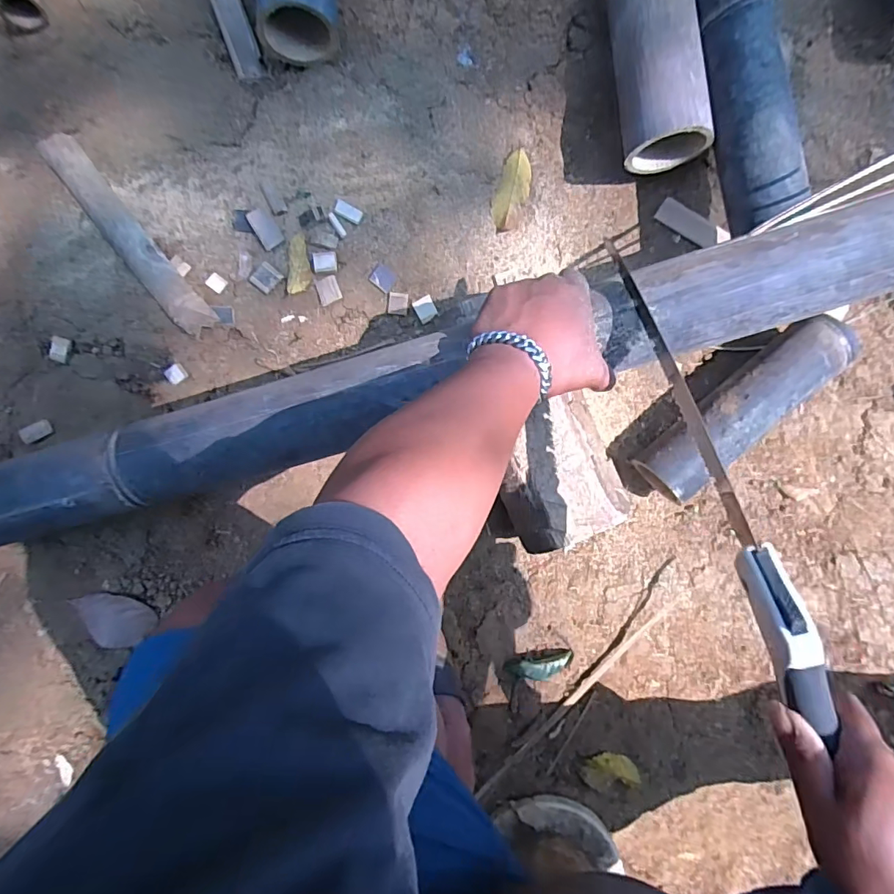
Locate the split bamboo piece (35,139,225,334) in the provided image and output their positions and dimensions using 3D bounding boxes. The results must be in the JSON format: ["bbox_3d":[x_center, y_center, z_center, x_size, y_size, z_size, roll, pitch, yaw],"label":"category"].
[{"bbox_3d":[-0.398,-0.265,0.607,0.043,0.025,0.305,-39,89,-1],"label":"split bamboo piece"}]

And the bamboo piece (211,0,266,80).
[{"bbox_3d":[-0.264,-0.521,0.619,0.035,0.013,0.102,-19,89,-1],"label":"bamboo piece"}]

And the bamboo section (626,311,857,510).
[{"bbox_3d":[0.354,-0.046,0.594,0.275,0.078,0.077,-40,92,2],"label":"bamboo section"}]

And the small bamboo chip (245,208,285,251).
[{"bbox_3d":[-0.229,-0.275,0.617,0.028,0.005,0.051,-33,89,-1],"label":"small bamboo chip"}]

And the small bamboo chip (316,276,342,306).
[{"bbox_3d":[-0.149,-0.198,0.619,0.029,0.004,0.031,-21,89,-1],"label":"small bamboo chip"}]

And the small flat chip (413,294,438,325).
[{"bbox_3d":[-0.027,-0.176,0.628,0.026,0.004,0.031,-28,89,-1],"label":"small flat chip"}]

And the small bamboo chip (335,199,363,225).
[{"bbox_3d":[-0.124,-0.296,0.616,0.036,0.004,0.019,27,89,0],"label":"small bamboo chip"}]

